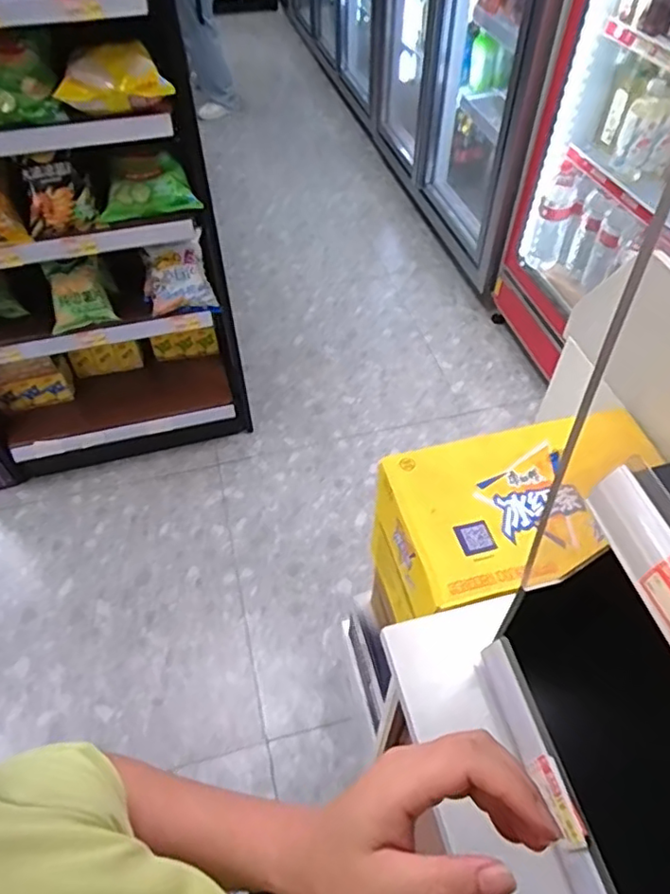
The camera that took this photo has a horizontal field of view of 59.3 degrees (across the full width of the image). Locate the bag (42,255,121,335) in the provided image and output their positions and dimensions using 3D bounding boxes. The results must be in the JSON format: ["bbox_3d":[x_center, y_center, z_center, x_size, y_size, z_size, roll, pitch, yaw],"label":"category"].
[{"bbox_3d":[-0.645,-0.383,1.462,0.143,0.167,0.062,-14,52,-11],"label":"bag"}]

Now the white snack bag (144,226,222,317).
[{"bbox_3d":[-0.398,-0.423,1.481,0.167,0.177,0.078,-13,52,-10],"label":"white snack bag"}]

